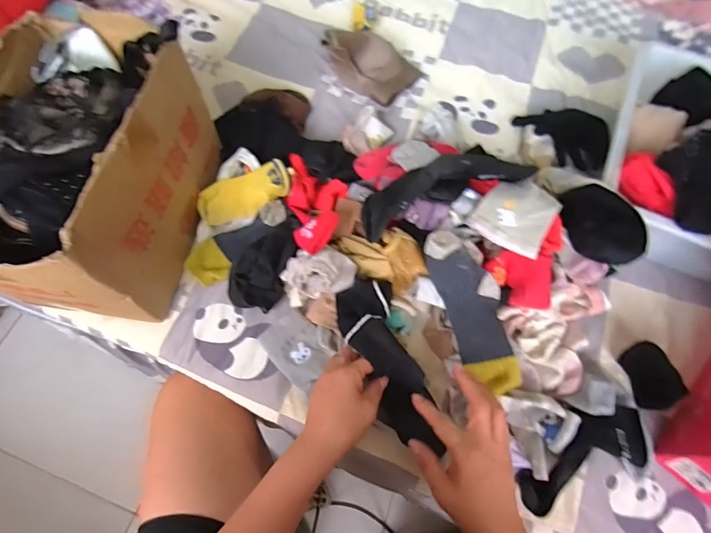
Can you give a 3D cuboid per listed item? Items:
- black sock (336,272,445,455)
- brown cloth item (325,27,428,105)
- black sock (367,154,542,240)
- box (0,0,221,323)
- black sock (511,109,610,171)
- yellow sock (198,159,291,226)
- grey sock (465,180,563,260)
[{"bbox_3d":[0.041,0.116,0.489,0.081,0.074,0.211,-21,76,-11],"label":"black sock"},{"bbox_3d":[0.026,-0.383,0.729,0.173,0.047,0.140,36,70,12],"label":"brown cloth item"},{"bbox_3d":[0.117,-0.115,0.512,0.232,0.087,0.070,-20,69,-11],"label":"black sock"},{"bbox_3d":[-0.321,-0.118,0.487,0.195,0.197,0.335,9,67,1],"label":"box"},{"bbox_3d":[0.356,-0.223,0.671,0.102,0.042,0.156,-32,72,-15],"label":"black sock"},{"bbox_3d":[-0.160,-0.103,0.573,0.134,0.037,0.066,-24,70,-12],"label":"yellow sock"},{"bbox_3d":[0.211,-0.071,0.509,0.089,0.030,0.098,36,70,12],"label":"grey sock"}]

